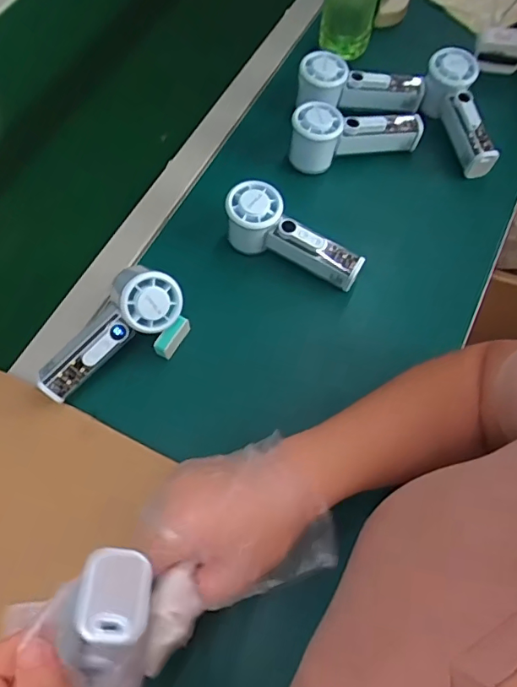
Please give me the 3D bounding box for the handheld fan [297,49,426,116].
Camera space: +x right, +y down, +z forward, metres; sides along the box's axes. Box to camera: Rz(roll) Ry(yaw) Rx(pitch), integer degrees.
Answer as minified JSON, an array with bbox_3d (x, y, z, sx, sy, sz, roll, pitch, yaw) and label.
[{"bbox_3d":[0.123,-0.312,0.614,0.154,0.055,0.056,3,64,-15],"label":"handheld fan"}]

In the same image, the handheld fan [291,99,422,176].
[{"bbox_3d":[0.110,-0.245,0.587,0.156,0.060,0.052,-8,64,-17],"label":"handheld fan"}]

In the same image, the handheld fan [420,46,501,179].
[{"bbox_3d":[0.242,-0.274,0.602,0.058,0.049,0.158,-12,77,-3],"label":"handheld fan"}]

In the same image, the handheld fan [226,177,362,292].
[{"bbox_3d":[0.034,-0.107,0.524,0.154,0.057,0.055,31,69,-1],"label":"handheld fan"}]

